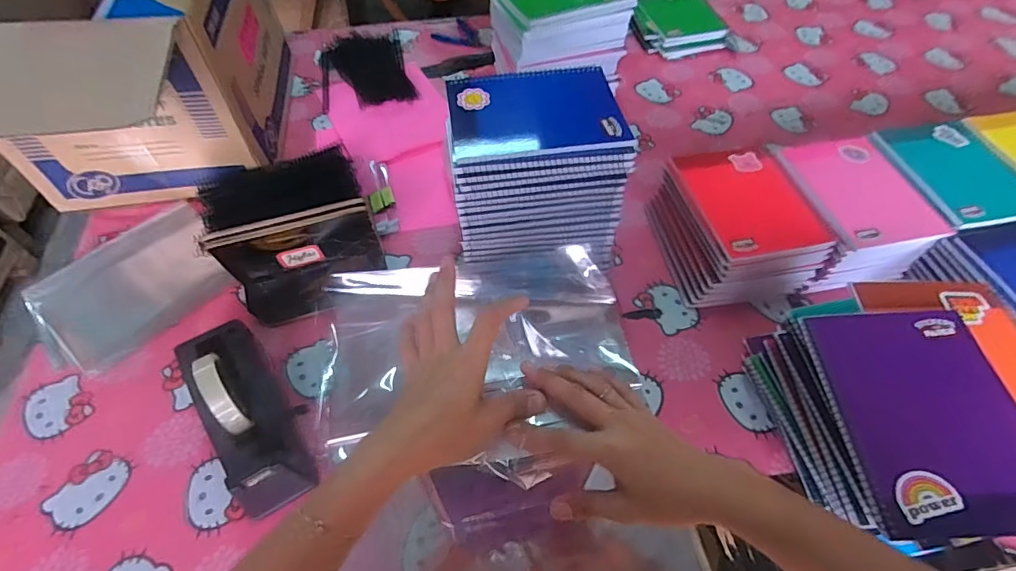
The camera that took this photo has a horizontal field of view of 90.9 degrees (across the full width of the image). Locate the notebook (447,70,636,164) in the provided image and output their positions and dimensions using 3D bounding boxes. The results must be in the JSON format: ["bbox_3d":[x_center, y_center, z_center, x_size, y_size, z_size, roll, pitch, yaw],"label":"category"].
[{"bbox_3d":[0.031,-0.205,0.587,0.197,0.011,0.153,-6,55,-4],"label":"notebook"}]

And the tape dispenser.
[{"bbox_3d":[-0.286,0.141,0.564,0.085,0.124,0.223,-30,60,-19],"label":"tape dispenser"}]

